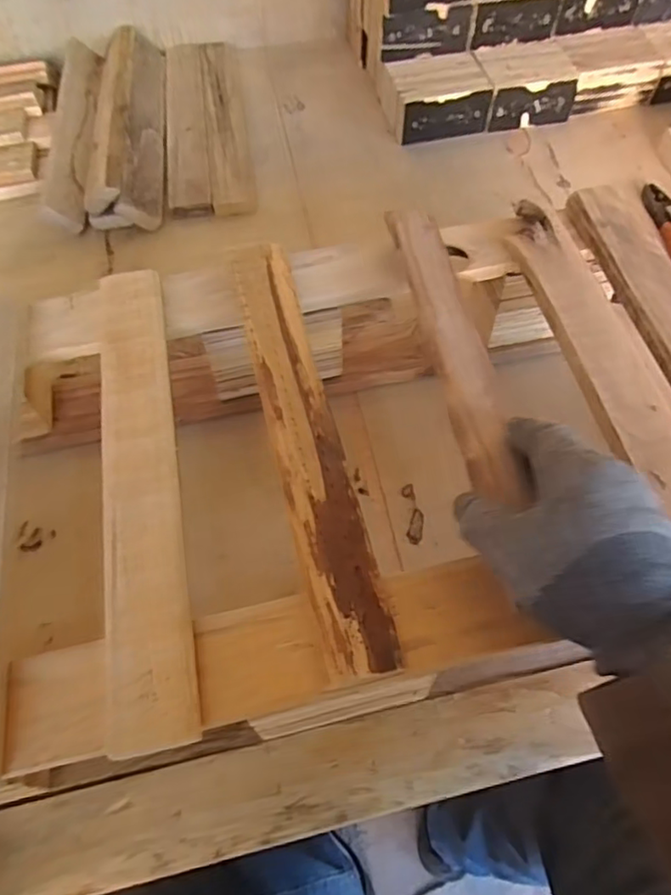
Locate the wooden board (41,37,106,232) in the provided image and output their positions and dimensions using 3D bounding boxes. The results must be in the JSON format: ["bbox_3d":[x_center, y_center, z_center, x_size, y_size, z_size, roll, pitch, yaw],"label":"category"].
[{"bbox_3d":[-0.334,-0.408,0.768,0.053,0.022,0.350,0,58,-14],"label":"wooden board"}]

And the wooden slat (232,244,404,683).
[{"bbox_3d":[-0.023,-0.017,0.419,0.044,0.017,0.340,-12,59,-7],"label":"wooden slat"}]

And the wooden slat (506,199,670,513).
[{"bbox_3d":[0.202,-0.067,0.442,0.053,0.013,0.339,-11,59,-6],"label":"wooden slat"}]

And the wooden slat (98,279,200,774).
[{"bbox_3d":[-0.130,0.010,0.401,0.048,0.013,0.348,-10,59,-6],"label":"wooden slat"}]

